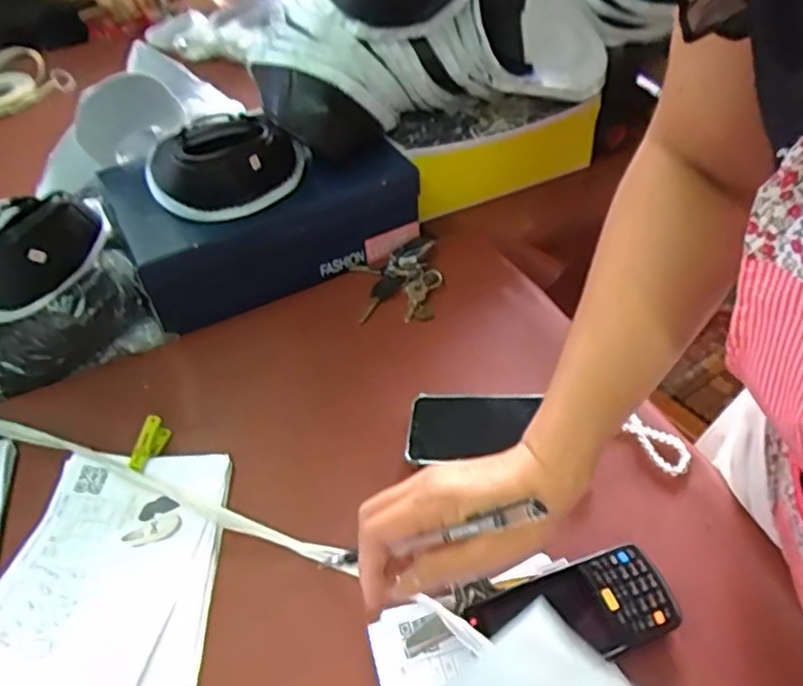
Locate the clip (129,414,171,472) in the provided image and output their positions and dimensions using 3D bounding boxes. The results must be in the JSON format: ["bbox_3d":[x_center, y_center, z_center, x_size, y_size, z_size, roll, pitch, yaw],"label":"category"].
[{"bbox_3d":[-0.234,0.094,0.603,0.014,0.036,0.052,10,49,14],"label":"clip"}]

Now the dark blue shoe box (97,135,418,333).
[{"bbox_3d":[-0.168,-0.168,0.783,0.320,0.117,0.215,-23,48,-17],"label":"dark blue shoe box"}]

